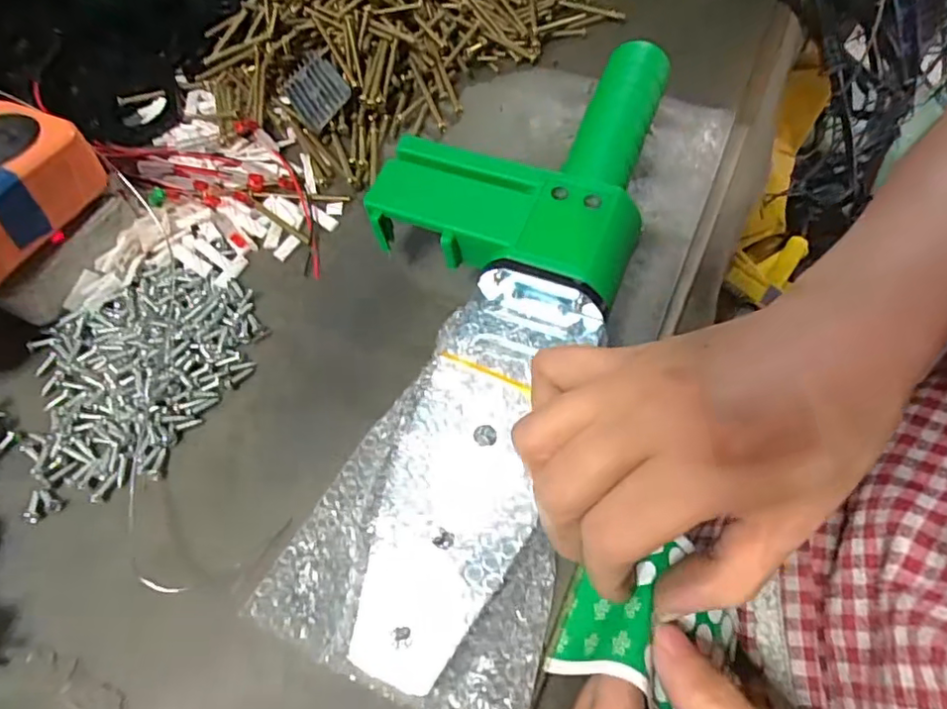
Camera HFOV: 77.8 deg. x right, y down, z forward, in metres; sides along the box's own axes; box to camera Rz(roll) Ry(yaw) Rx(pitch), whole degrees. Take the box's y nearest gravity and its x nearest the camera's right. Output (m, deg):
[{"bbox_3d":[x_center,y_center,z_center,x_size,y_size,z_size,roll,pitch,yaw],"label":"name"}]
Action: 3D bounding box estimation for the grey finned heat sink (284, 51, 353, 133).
[{"bbox_3d":[-0.096,-0.161,0.352,0.034,0.012,0.051,-41,59,6],"label":"grey finned heat sink"}]

